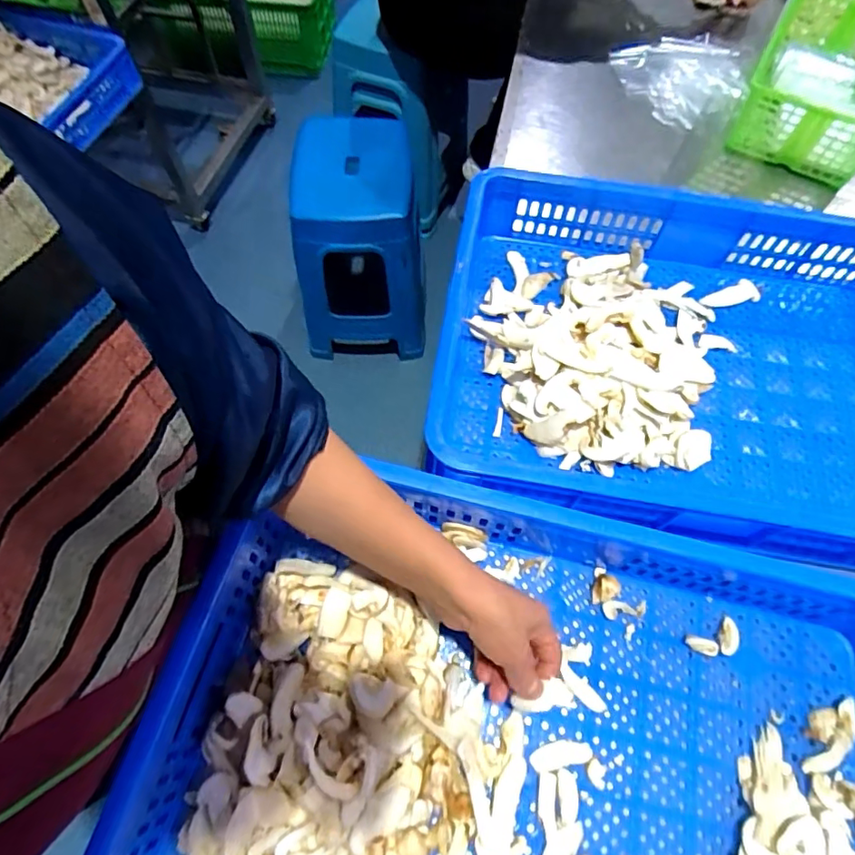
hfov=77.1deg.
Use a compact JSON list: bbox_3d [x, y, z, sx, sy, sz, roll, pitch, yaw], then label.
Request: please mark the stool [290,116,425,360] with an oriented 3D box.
[{"bbox_3d":[-0.179,-0.437,1.358,0.285,0.475,0.379,-9,64,-5],"label":"stool"}]

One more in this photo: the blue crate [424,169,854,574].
[{"bbox_3d":[0.321,-0.076,0.603,0.596,0.098,0.400,10,62,1],"label":"blue crate"}]

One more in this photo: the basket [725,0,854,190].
[{"bbox_3d":[0.646,-0.563,0.864,0.216,0.085,0.379,29,67,13],"label":"basket"}]

